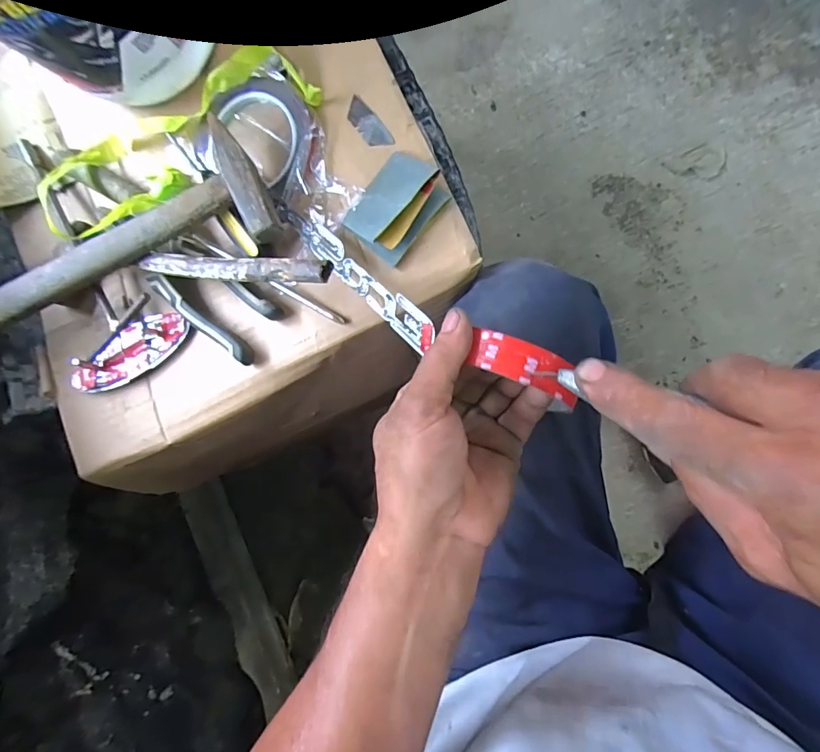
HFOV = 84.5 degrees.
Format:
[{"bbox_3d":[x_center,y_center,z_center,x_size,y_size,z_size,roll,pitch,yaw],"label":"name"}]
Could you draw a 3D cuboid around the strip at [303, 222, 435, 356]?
[{"bbox_3d":[-0.032,-0.068,0.321,0.021,0.005,0.141,-46,66,1],"label":"strip"}]

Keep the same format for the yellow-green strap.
[{"bbox_3d":[-0.201,-0.180,0.384,0.240,0.045,0.092,-20,84,5],"label":"yellow-green strap"}]

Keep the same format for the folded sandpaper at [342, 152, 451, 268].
[{"bbox_3d":[-0.011,-0.129,0.337,0.056,0.017,0.074,39,91,8],"label":"folded sandpaper"}]

